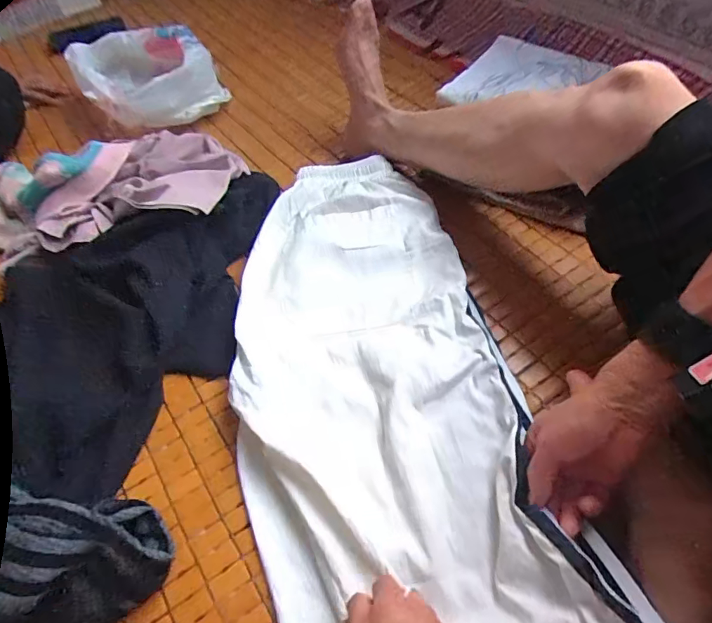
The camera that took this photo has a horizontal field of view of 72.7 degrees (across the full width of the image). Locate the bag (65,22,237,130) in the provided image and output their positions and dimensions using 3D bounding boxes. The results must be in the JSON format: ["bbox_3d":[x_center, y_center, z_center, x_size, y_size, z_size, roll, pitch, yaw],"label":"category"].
[{"bbox_3d":[-0.376,-0.428,0.880,0.223,0.099,0.243,-27,55,-12],"label":"bag"}]

